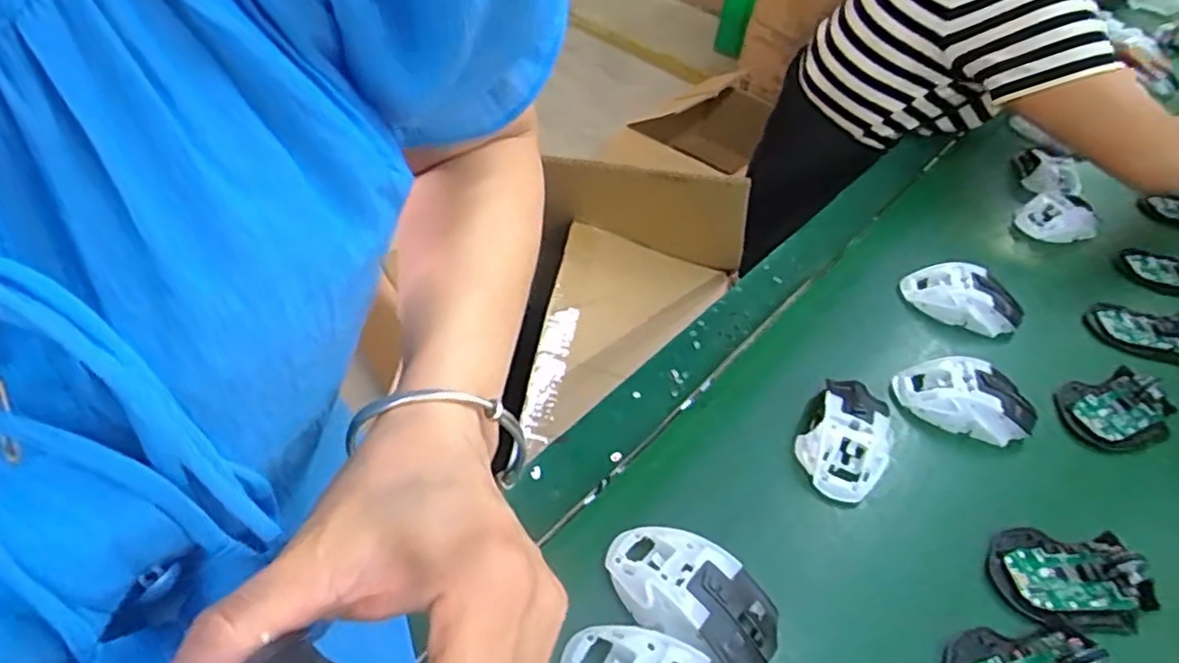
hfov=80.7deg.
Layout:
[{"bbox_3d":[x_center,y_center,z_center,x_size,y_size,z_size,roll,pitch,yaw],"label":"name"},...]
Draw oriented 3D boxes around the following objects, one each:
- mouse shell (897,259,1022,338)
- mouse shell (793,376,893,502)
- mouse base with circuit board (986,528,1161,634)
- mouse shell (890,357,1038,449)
[{"bbox_3d":[0.370,-0.031,0.692,0.112,0.049,0.060,29,48,18],"label":"mouse shell"},{"bbox_3d":[0.204,0.082,0.553,0.067,0.042,0.112,20,46,11],"label":"mouse shell"},{"bbox_3d":[0.339,0.172,0.490,0.101,0.020,0.069,9,45,-1],"label":"mouse base with circuit board"},{"bbox_3d":[0.323,0.057,0.596,0.112,0.040,0.061,18,45,8],"label":"mouse shell"}]

